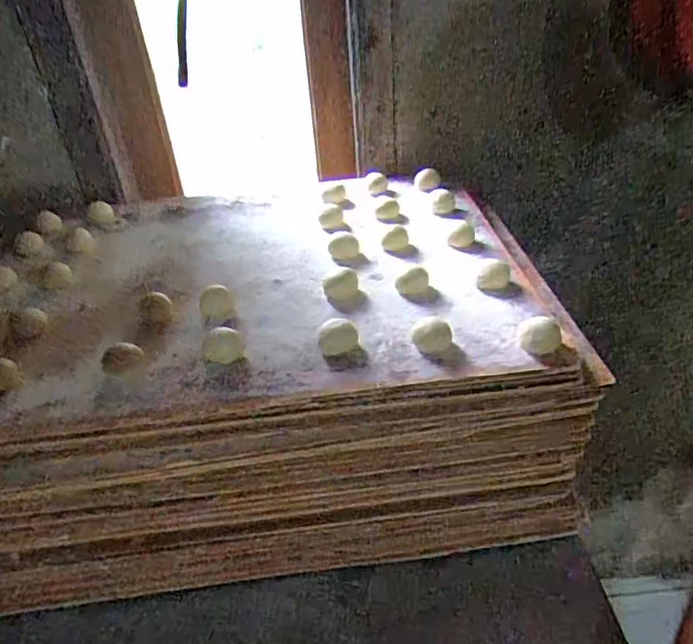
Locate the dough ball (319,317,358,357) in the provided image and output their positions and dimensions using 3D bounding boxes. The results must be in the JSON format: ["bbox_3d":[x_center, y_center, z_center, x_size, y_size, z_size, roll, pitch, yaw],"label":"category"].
[{"bbox_3d":[-0.007,0.013,0.456,0.032,0.017,0.032,-3,36,3],"label":"dough ball"}]

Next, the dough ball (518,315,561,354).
[{"bbox_3d":[0.155,0.011,0.440,0.031,0.027,0.030,-3,36,3],"label":"dough ball"}]

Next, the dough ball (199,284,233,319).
[{"bbox_3d":[-0.125,-0.018,0.524,0.030,0.018,0.038,-14,37,-12],"label":"dough ball"}]

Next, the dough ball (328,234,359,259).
[{"bbox_3d":[-0.003,-0.082,0.589,0.032,0.018,0.026,-5,36,0],"label":"dough ball"}]

